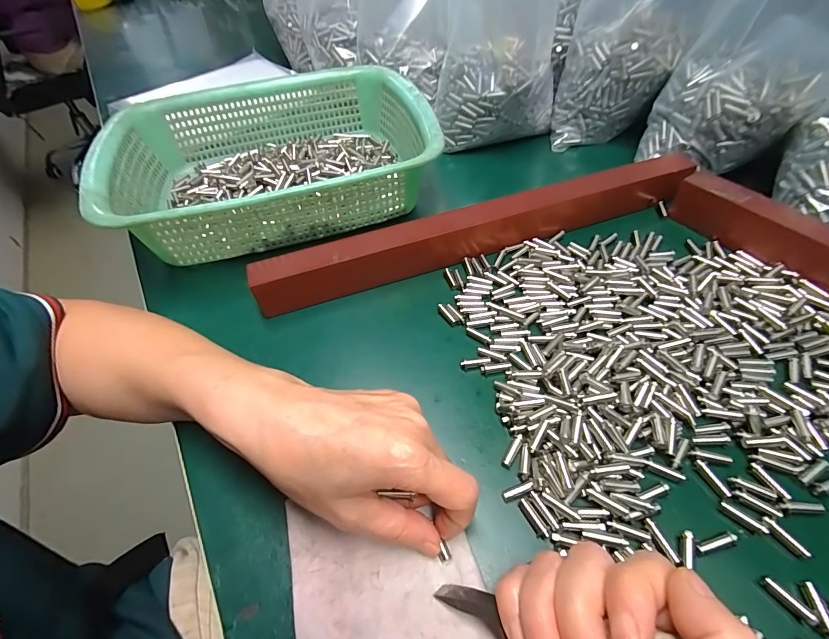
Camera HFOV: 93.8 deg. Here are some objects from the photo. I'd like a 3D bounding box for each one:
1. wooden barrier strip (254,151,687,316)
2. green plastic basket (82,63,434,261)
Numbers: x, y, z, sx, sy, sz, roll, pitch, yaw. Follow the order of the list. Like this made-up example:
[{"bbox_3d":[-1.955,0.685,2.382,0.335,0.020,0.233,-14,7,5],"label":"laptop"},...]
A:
[{"bbox_3d":[0.056,-0.077,0.332,0.377,0.041,0.028,-18,53,-8],"label":"wooden barrier strip"},{"bbox_3d":[-0.130,-0.158,0.378,0.283,0.073,0.212,-18,53,-8],"label":"green plastic basket"}]

